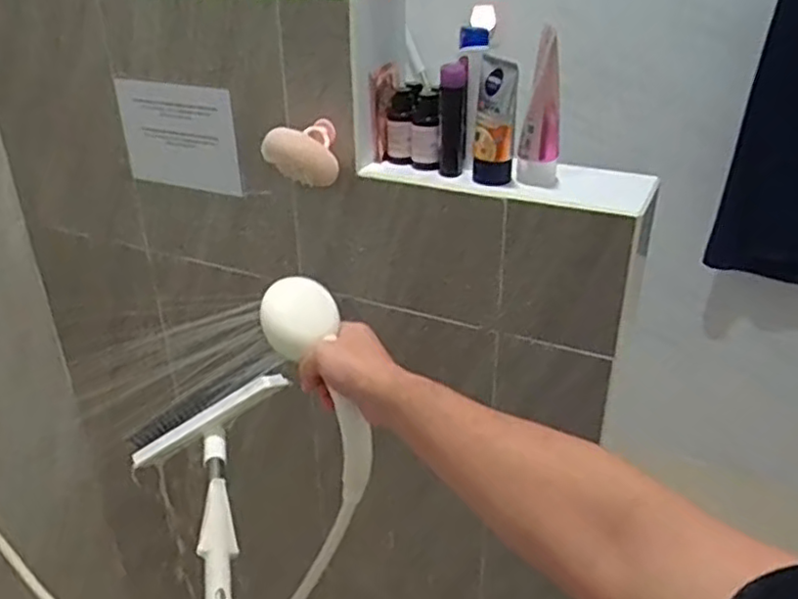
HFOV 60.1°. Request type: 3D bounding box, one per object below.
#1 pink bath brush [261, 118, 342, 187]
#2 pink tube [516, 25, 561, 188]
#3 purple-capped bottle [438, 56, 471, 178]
[{"bbox_3d":[-0.119,-0.176,0.834,0.089,0.063,0.062,-3,26,-7],"label":"pink bath brush"},{"bbox_3d":[0.161,-0.202,0.774,0.048,0.166,0.043,6,26,11],"label":"pink tube"},{"bbox_3d":[0.067,-0.216,0.823,0.036,0.127,0.038,4,26,7],"label":"purple-capped bottle"}]

